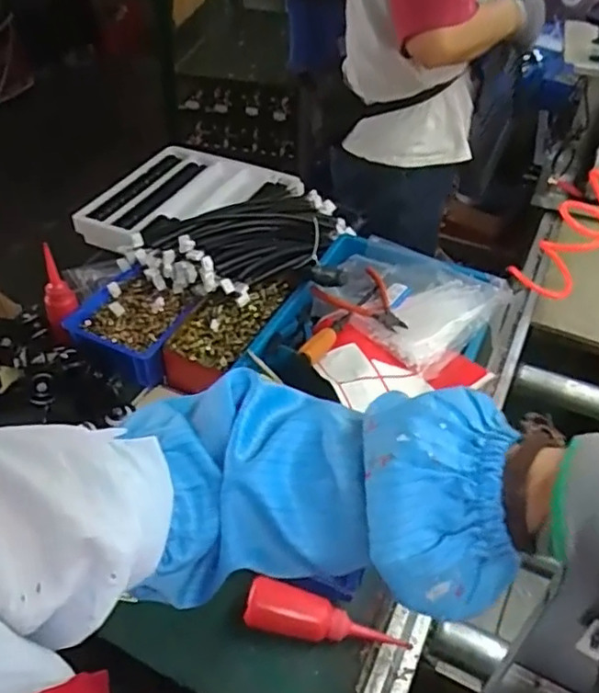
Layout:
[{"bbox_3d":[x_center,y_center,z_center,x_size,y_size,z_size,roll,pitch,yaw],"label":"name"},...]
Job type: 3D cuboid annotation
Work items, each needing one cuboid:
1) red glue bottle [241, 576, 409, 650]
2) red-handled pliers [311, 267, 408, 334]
[{"bbox_3d":[0.028,0.279,0.624,0.162,0.045,0.038,8,44,6],"label":"red glue bottle"},{"bbox_3d":[0.106,-0.067,0.899,0.119,0.014,0.131,-27,51,-27],"label":"red-handled pliers"}]

